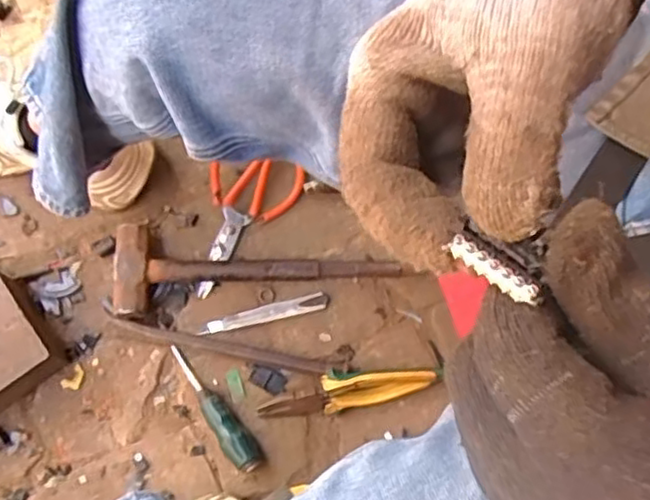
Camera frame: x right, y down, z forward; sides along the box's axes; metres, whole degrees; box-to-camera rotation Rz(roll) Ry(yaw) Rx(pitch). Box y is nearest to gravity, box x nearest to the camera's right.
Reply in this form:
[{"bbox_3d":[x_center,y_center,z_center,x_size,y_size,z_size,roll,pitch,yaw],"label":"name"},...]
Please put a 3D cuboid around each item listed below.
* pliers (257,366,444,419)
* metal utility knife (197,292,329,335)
[{"bbox_3d":[0.027,0.148,0.726,0.192,0.044,0.041,-11,76,-4],"label":"pliers"},{"bbox_3d":[-0.067,0.071,0.754,0.143,0.007,0.018,-15,77,-5],"label":"metal utility knife"}]

